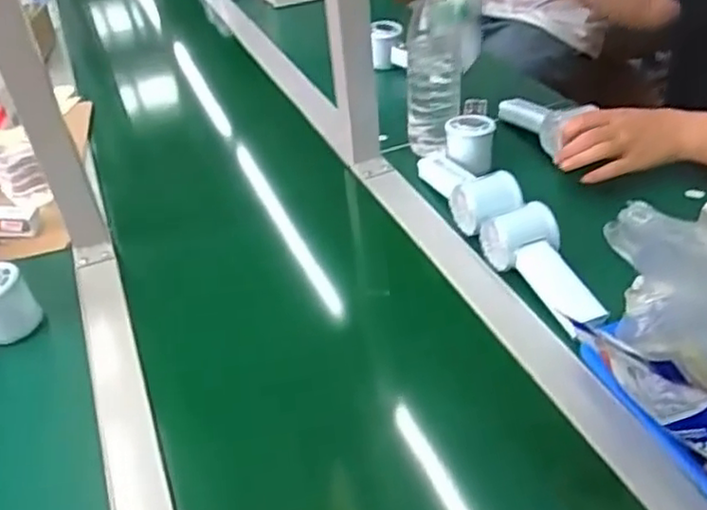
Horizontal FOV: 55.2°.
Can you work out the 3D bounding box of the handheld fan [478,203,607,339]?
[{"bbox_3d":[0.180,0.011,0.644,0.067,0.064,0.140,-28,70,-25],"label":"handheld fan"}]

